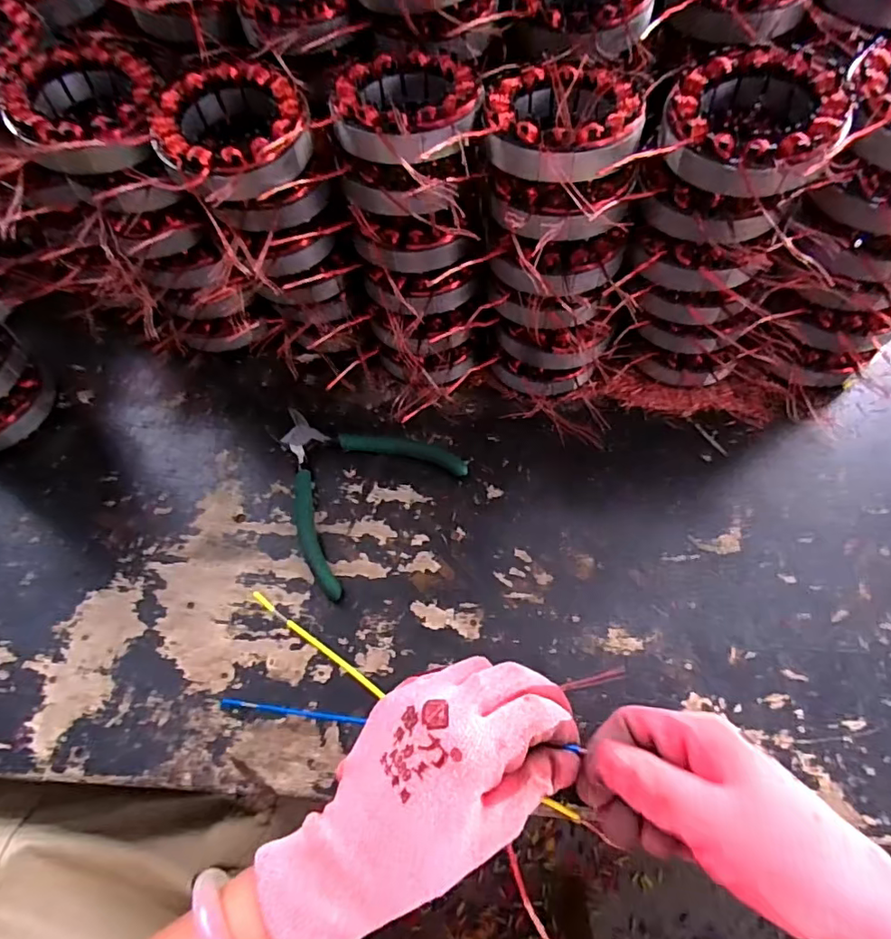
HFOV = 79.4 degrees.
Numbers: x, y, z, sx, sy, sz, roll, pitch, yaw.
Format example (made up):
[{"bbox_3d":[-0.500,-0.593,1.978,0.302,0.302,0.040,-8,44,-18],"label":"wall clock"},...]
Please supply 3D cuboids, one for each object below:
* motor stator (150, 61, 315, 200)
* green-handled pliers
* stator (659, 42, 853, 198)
[{"bbox_3d":[-0.122,-0.193,0.308,0.088,0.025,0.088,-1,64,2],"label":"motor stator"},{"bbox_3d":[-0.074,0.002,0.393,0.130,0.010,0.133,40,72,19],"label":"green-handled pliers"},{"bbox_3d":[0.159,-0.181,0.281,0.087,0.025,0.096,2,64,4],"label":"stator"}]

